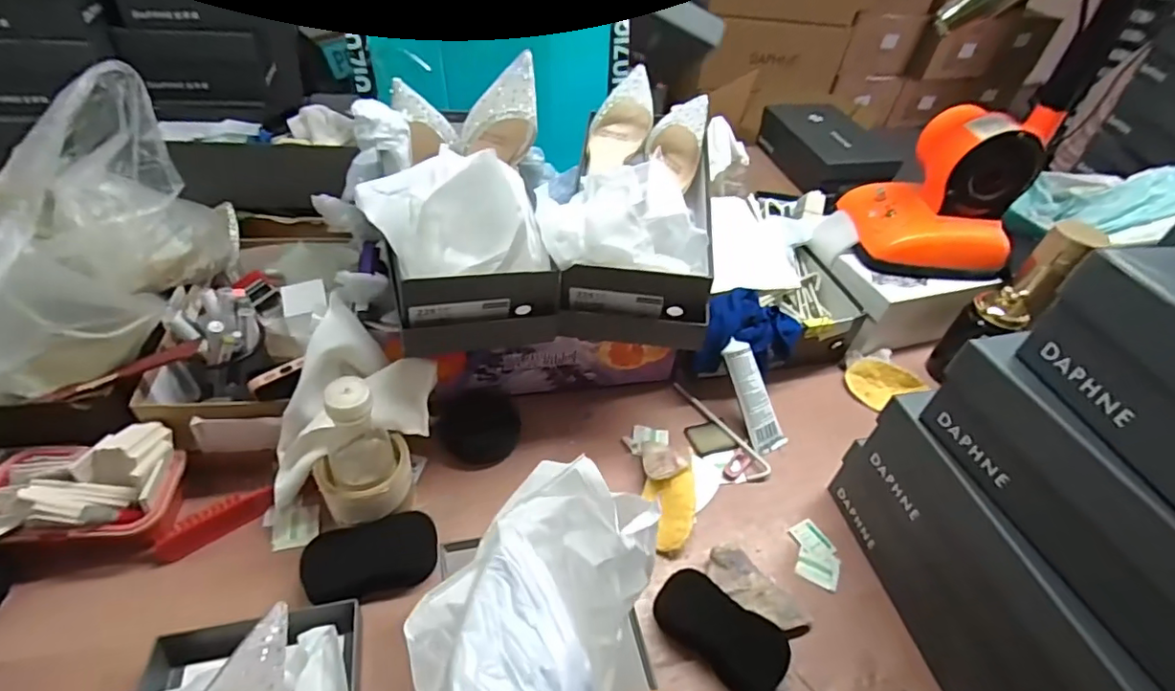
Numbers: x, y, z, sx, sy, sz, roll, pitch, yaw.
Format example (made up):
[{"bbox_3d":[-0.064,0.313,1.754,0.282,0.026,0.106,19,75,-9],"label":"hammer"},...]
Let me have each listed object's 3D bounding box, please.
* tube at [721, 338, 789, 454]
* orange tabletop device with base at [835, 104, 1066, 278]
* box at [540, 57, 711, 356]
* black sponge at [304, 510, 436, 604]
[{"bbox_3d":[0.211,0.066,0.728,0.046,0.021,0.146,-21,92,-26],"label":"tube"},{"bbox_3d":[0.519,-0.219,0.841,0.228,0.225,0.161,15,44,8],"label":"orange tabletop device with base"},{"bbox_3d":[0.050,-0.192,0.659,0.186,0.141,0.327,6,57,-1],"label":"box"},{"bbox_3d":[-0.213,0.213,0.568,0.126,0.028,0.070,-10,47,-18],"label":"black sponge"}]

